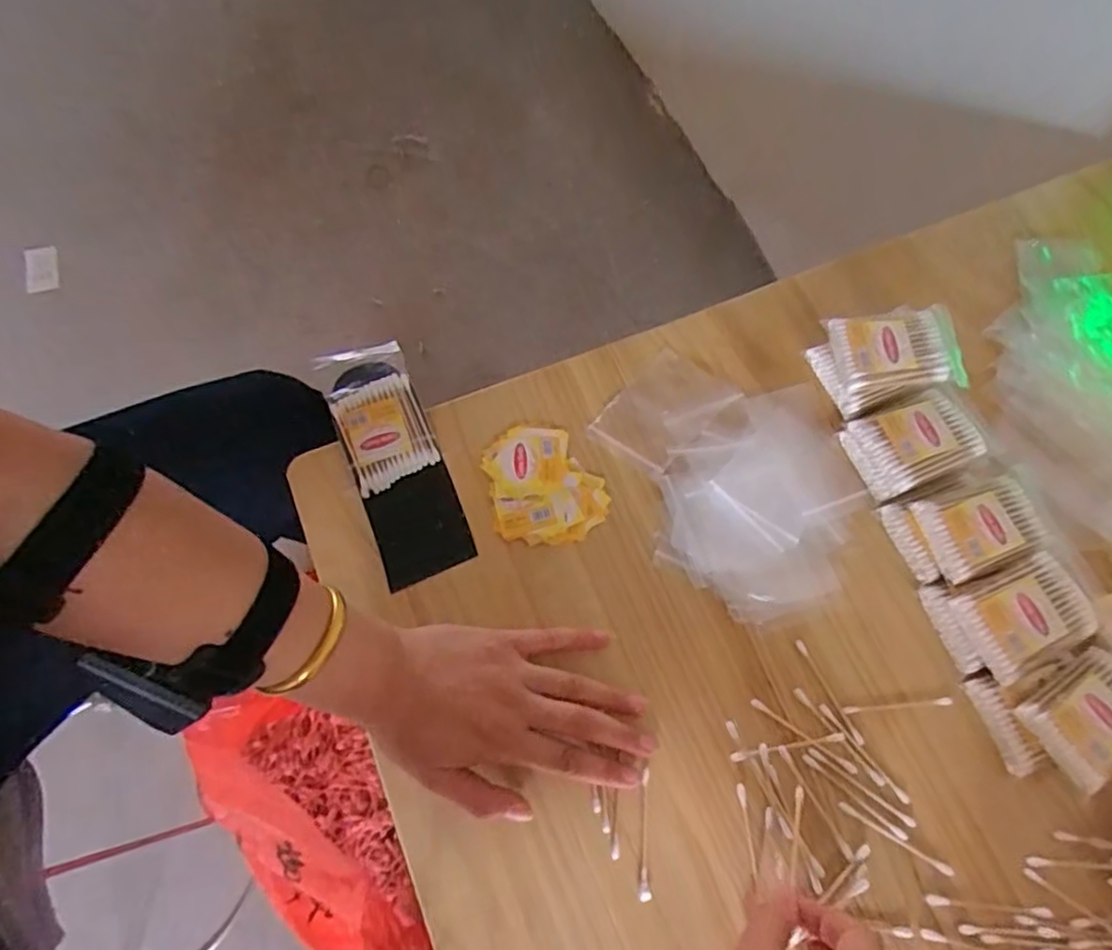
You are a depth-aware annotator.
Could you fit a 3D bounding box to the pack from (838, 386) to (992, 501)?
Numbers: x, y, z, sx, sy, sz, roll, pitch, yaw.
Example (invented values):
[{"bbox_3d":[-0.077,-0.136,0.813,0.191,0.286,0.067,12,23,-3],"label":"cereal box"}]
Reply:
[{"bbox_3d":[0.255,-0.023,0.464,0.083,0.025,0.056,-22,70,-7],"label":"pack"}]

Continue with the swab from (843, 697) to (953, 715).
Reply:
[{"bbox_3d":[0.219,0.148,0.420,0.070,0.004,0.005,-5,69,-1],"label":"swab"}]

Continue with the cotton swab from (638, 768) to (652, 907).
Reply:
[{"bbox_3d":[0.052,0.213,0.389,0.007,0.004,0.069,2,69,2],"label":"cotton swab"}]

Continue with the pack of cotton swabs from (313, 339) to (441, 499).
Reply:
[{"bbox_3d":[-0.131,-0.047,0.479,0.061,0.017,0.111,-23,71,-8],"label":"pack of cotton swabs"}]

